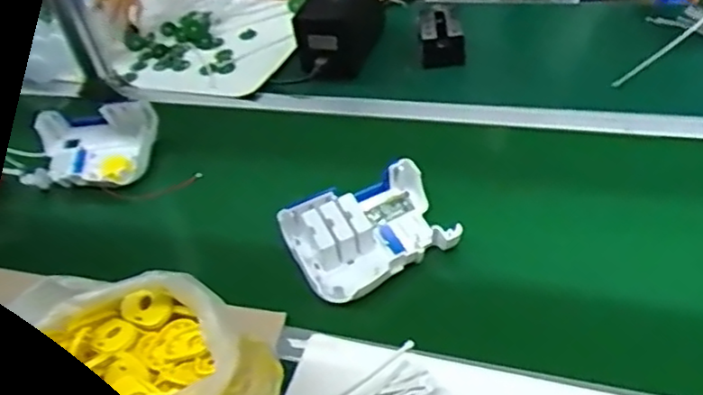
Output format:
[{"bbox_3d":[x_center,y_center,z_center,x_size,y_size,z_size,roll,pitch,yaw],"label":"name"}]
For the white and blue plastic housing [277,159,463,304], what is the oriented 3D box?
[{"bbox_3d":[0.025,0.039,0.798,0.189,0.061,0.136,-21,46,-20],"label":"white and blue plastic housing"}]

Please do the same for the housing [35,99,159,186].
[{"bbox_3d":[-0.378,-0.075,0.978,0.177,0.065,0.126,-4,42,-3],"label":"housing"}]

